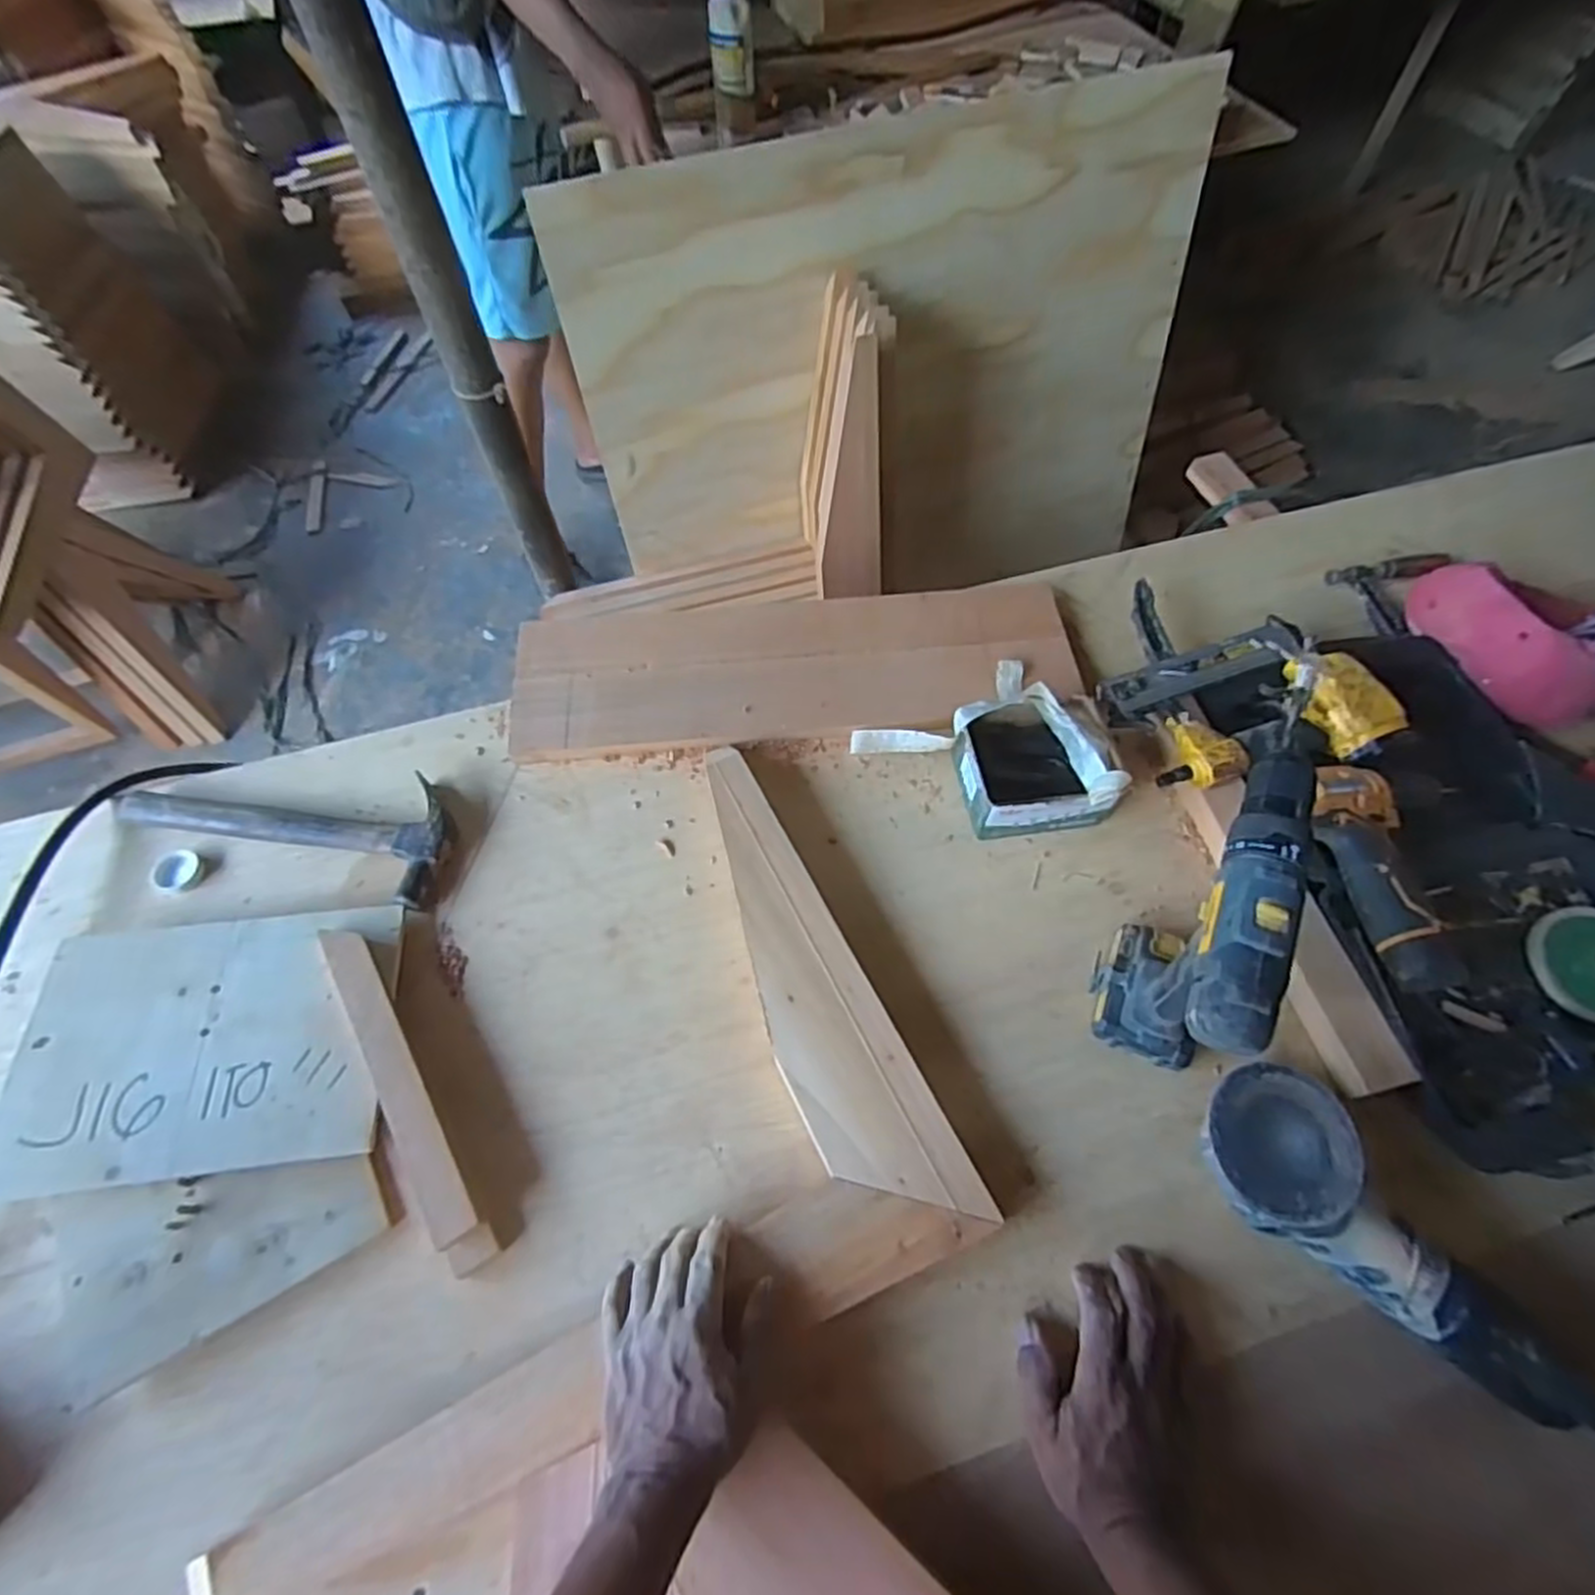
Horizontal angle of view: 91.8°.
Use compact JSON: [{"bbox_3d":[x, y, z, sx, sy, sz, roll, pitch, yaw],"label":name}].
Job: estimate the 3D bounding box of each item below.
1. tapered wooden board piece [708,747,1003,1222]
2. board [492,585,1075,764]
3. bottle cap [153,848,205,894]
[{"bbox_3d":[0.001,0.151,0.658,0.095,0.043,0.421,-24,63,-12],"label":"tapered wooden board piece"},{"bbox_3d":[-0.003,-0.138,0.823,0.581,0.017,0.187,-2,65,1],"label":"board"},{"bbox_3d":[-0.587,0.072,0.734,0.040,0.011,0.040,0,60,0],"label":"bottle cap"}]

